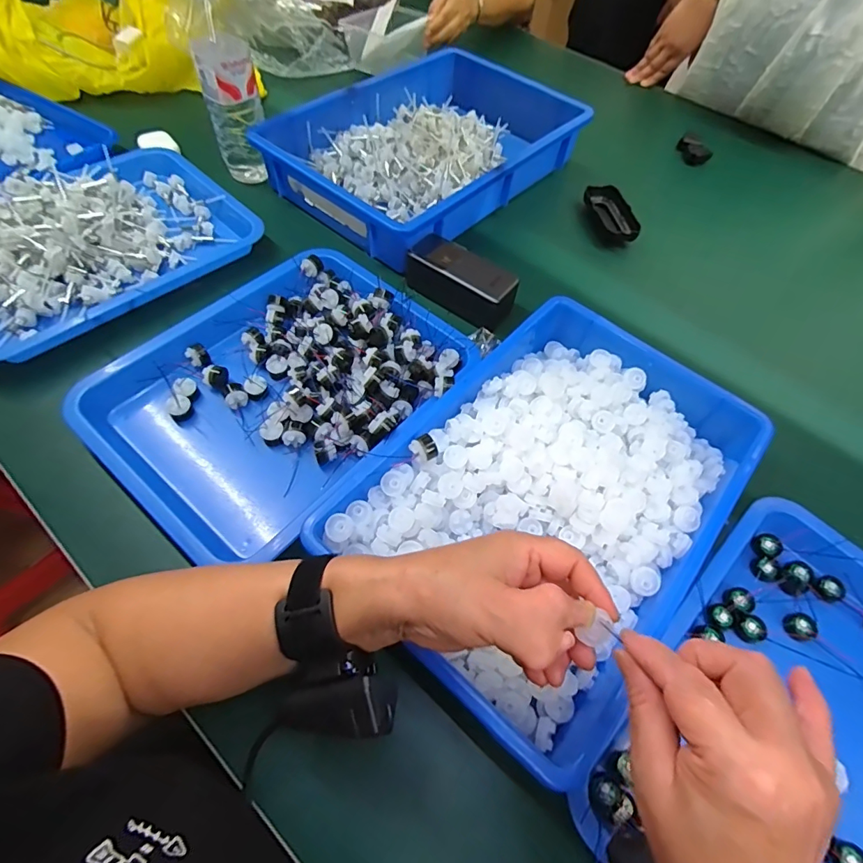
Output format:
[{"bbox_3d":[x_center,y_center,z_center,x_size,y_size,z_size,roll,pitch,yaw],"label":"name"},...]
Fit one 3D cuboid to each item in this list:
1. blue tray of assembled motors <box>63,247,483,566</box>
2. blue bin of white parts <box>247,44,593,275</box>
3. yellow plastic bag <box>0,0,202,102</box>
[{"bbox_3d":[-0.145,-0.046,0.468,0.273,0.055,0.327,37,63,17],"label":"blue tray of assembled motors"},{"bbox_3d":[-0.006,-0.415,0.682,0.300,0.067,0.409,36,62,16],"label":"blue bin of white parts"},{"bbox_3d":[-0.577,-0.649,0.770,0.299,0.113,0.255,-26,64,-19],"label":"yellow plastic bag"}]

